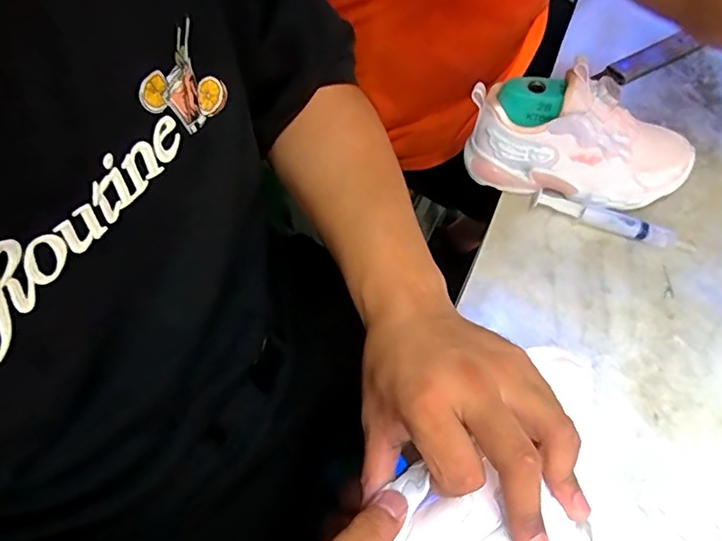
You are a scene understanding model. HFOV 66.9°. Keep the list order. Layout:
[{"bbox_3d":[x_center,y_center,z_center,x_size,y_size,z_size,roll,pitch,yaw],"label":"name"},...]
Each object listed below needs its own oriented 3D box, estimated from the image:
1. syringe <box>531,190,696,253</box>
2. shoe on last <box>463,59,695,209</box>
[{"bbox_3d":[0.224,-0.045,0.485,0.139,0.024,0.022,21,63,14],"label":"syringe"},{"bbox_3d":[0.192,-0.109,0.477,0.194,0.100,0.065,7,60,7],"label":"shoe on last"}]

